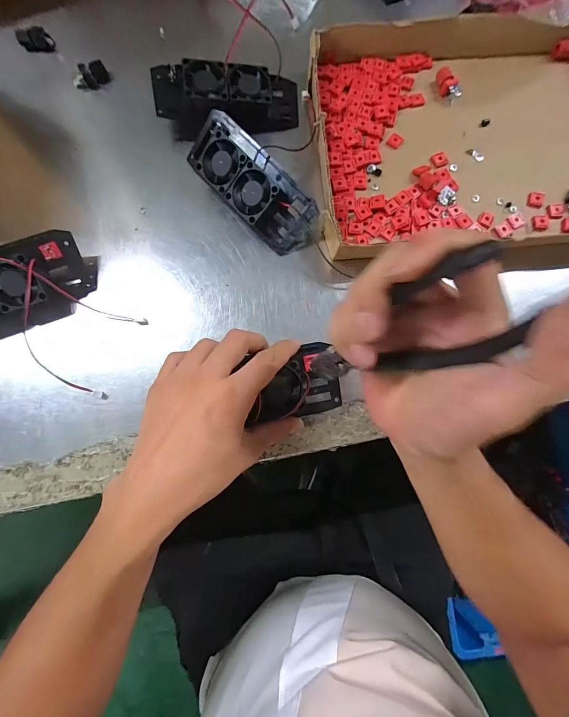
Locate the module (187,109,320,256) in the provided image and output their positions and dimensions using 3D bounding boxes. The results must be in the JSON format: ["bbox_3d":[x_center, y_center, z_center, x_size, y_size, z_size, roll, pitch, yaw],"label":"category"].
[{"bbox_3d":[-0.031,-0.160,0.304,0.059,0.031,0.146,-44,88,-4],"label":"module"}]

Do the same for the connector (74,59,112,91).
[{"bbox_3d":[-0.197,-0.287,0.340,0.035,0.018,0.013,-28,82,-5],"label":"connector"}]

